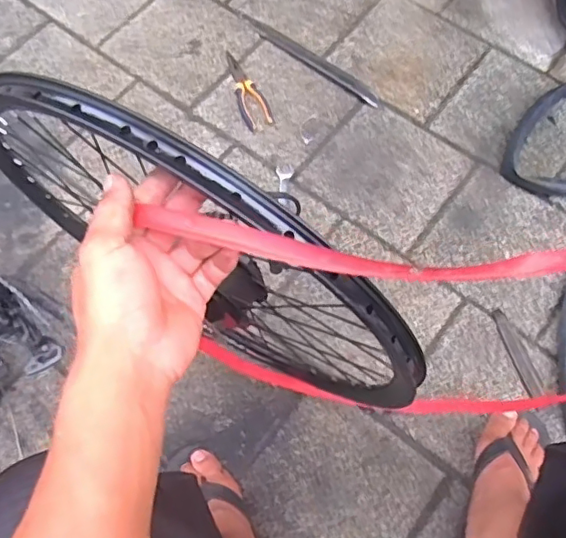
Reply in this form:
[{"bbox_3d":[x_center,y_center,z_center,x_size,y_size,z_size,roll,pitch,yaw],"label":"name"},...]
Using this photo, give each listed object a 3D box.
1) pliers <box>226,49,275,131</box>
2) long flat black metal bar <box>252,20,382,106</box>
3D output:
[{"bbox_3d":[-0.071,-0.343,1.094,0.054,0.011,0.177,-20,70,-9],"label":"pliers"},{"bbox_3d":[0.066,-0.414,1.139,0.308,0.013,0.036,37,72,13],"label":"long flat black metal bar"}]

